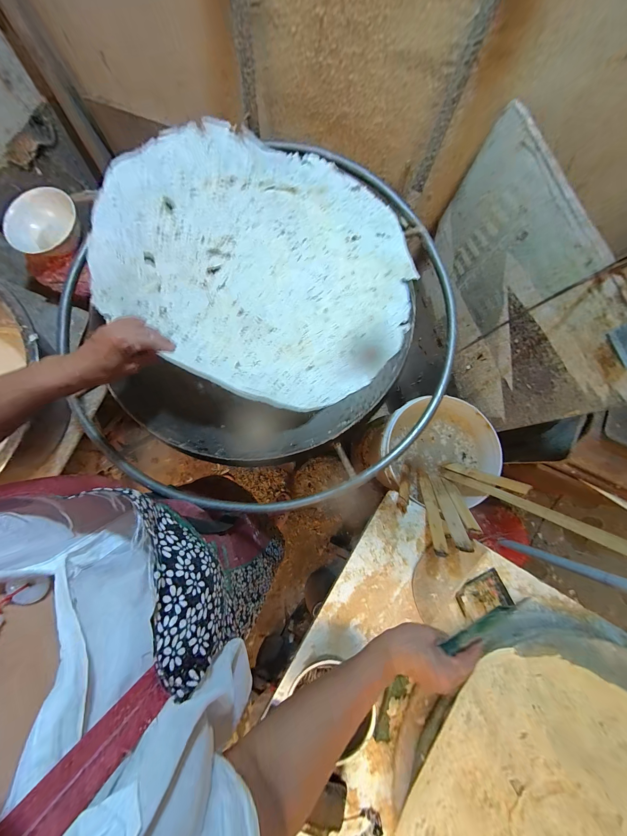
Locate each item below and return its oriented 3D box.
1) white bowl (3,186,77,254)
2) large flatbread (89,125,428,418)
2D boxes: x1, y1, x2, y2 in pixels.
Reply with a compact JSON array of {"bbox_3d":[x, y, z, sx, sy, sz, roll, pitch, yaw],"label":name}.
[{"bbox_3d":[-0.713,-0.516,0.702,0.184,0.043,0.184,0,78,1],"label":"white bowl"},{"bbox_3d":[-0.093,-0.314,0.510,0.572,0.090,0.533,0,78,1],"label":"large flatbread"}]

